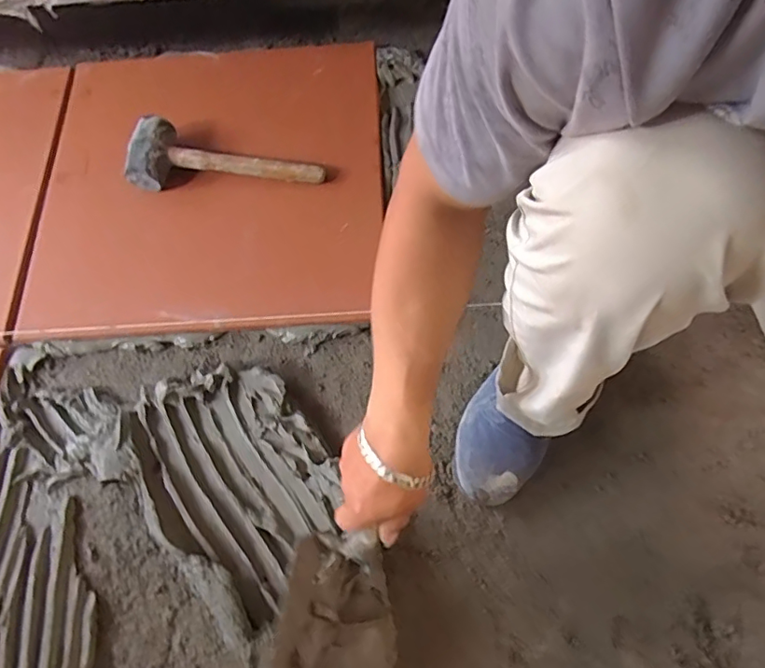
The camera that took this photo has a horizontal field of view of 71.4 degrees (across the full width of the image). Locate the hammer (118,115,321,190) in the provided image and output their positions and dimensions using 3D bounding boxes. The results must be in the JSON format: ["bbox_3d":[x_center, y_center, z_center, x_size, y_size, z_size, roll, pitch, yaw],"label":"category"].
[{"bbox_3d":[-0.224,-0.234,0.748,0.272,0.058,0.099,13,70,8],"label":"hammer"}]

